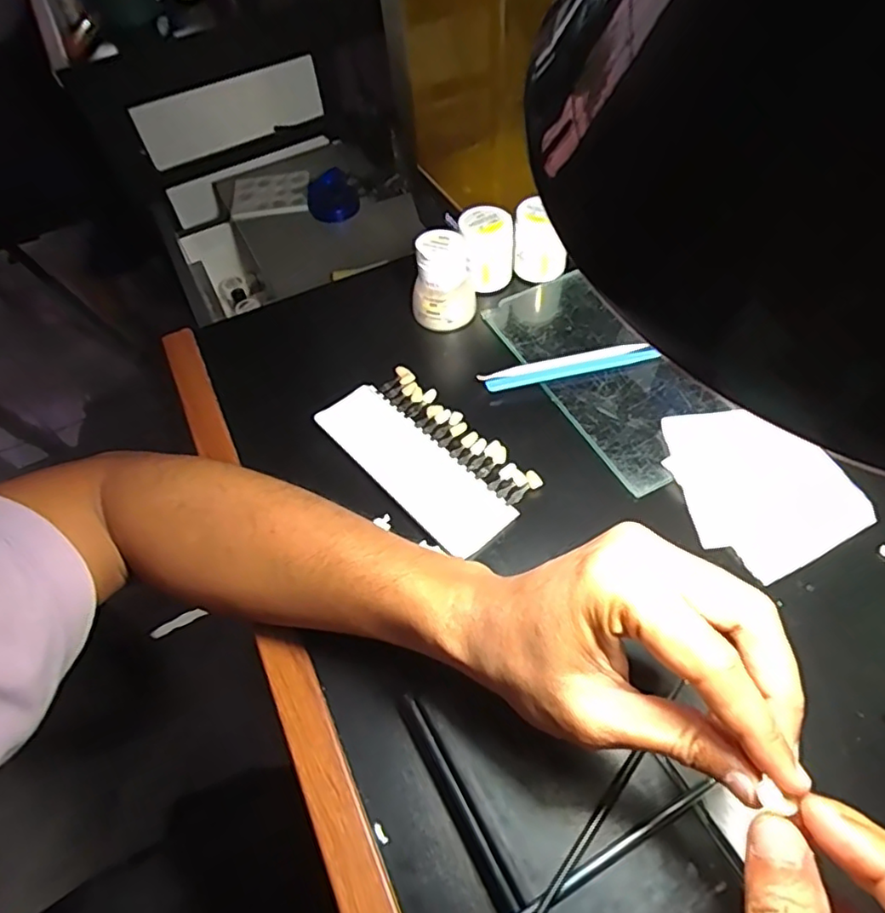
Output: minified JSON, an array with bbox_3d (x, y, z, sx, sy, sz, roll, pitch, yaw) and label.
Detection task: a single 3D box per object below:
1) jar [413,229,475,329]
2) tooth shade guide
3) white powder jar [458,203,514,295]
[{"bbox_3d":[0.001,-0.136,0.467,0.047,0.064,0.044,-4,54,1],"label":"jar"},{"bbox_3d":[-0.012,-0.003,0.410,0.076,0.009,0.148,-37,60,-20],"label":"tooth shade guide"},{"bbox_3d":[0.034,-0.168,0.497,0.043,0.058,0.037,-30,58,-17],"label":"white powder jar"}]

